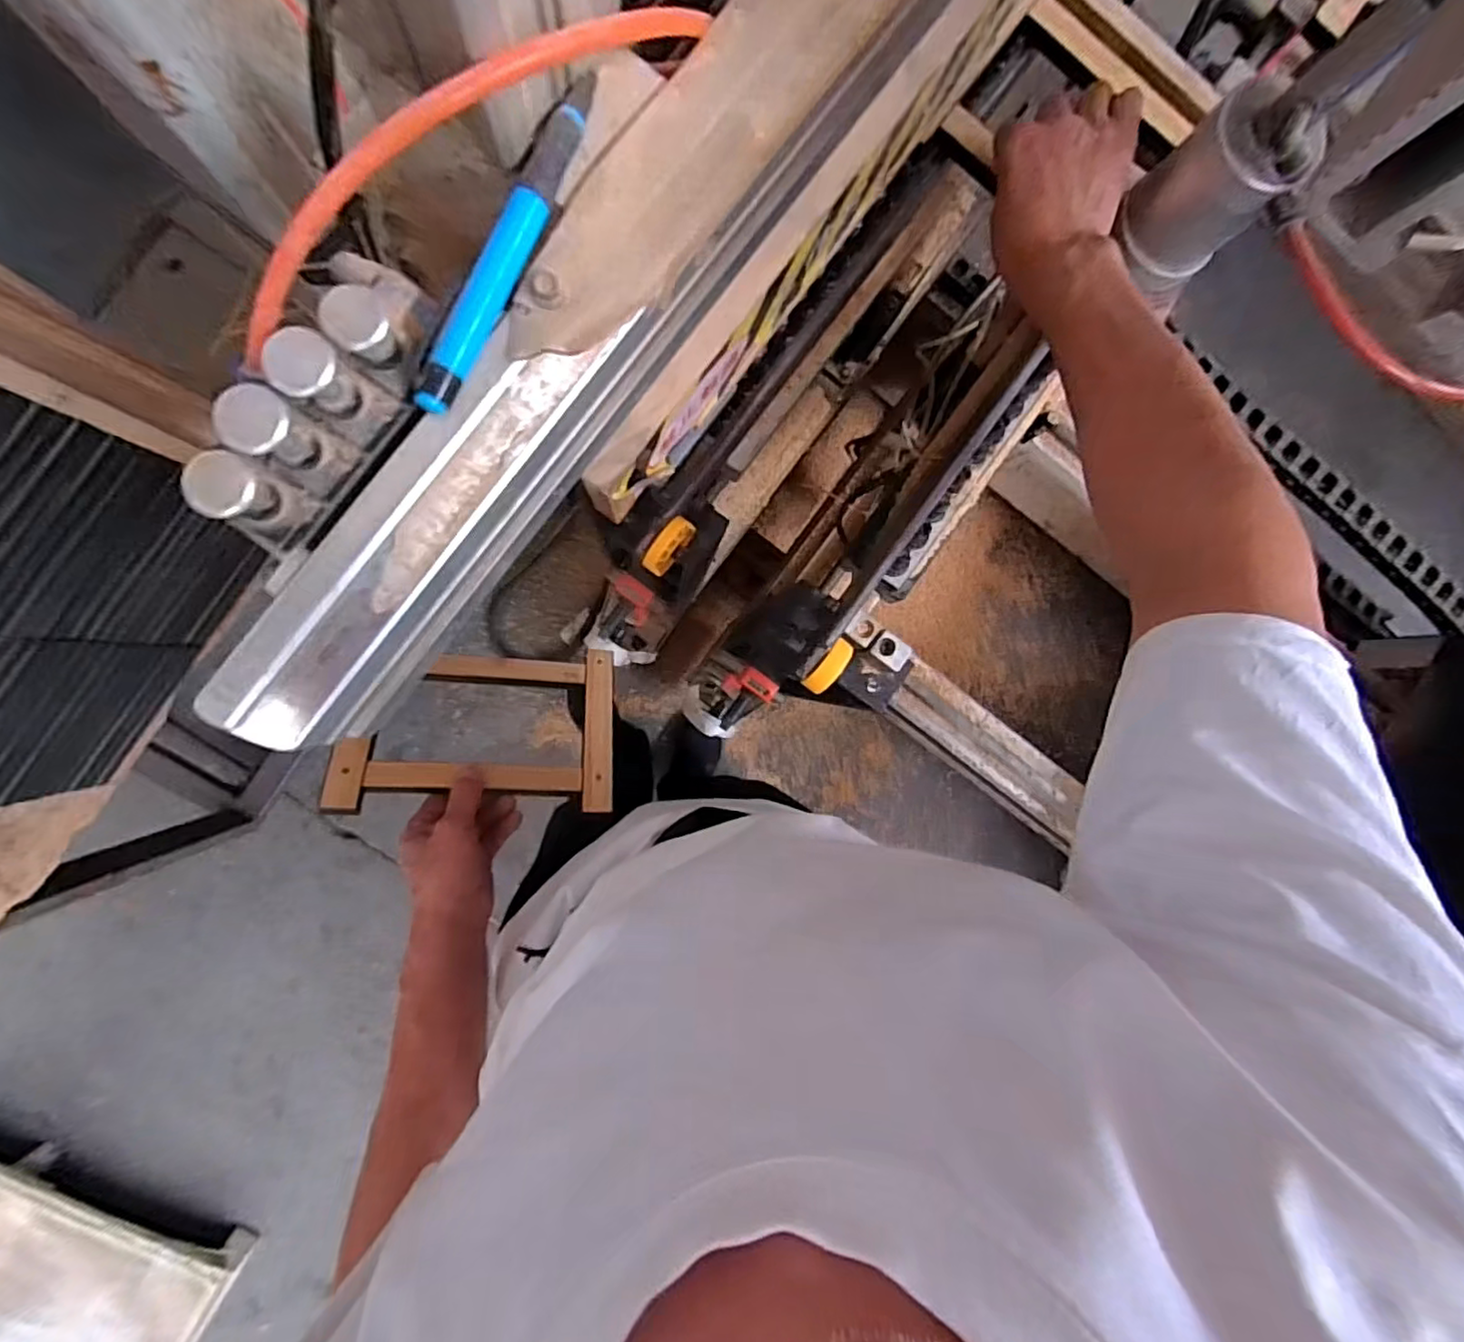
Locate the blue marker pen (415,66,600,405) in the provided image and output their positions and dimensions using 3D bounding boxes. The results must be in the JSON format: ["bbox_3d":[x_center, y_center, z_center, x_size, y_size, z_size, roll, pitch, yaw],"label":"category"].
[{"bbox_3d":[-0.073,-0.143,0.212,0.010,0.010,0.125,24,88,-6],"label":"blue marker pen"}]

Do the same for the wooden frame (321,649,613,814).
[{"bbox_3d":[-0.234,0.048,0.609,0.238,0.025,0.177,4,59,-18],"label":"wooden frame"}]

